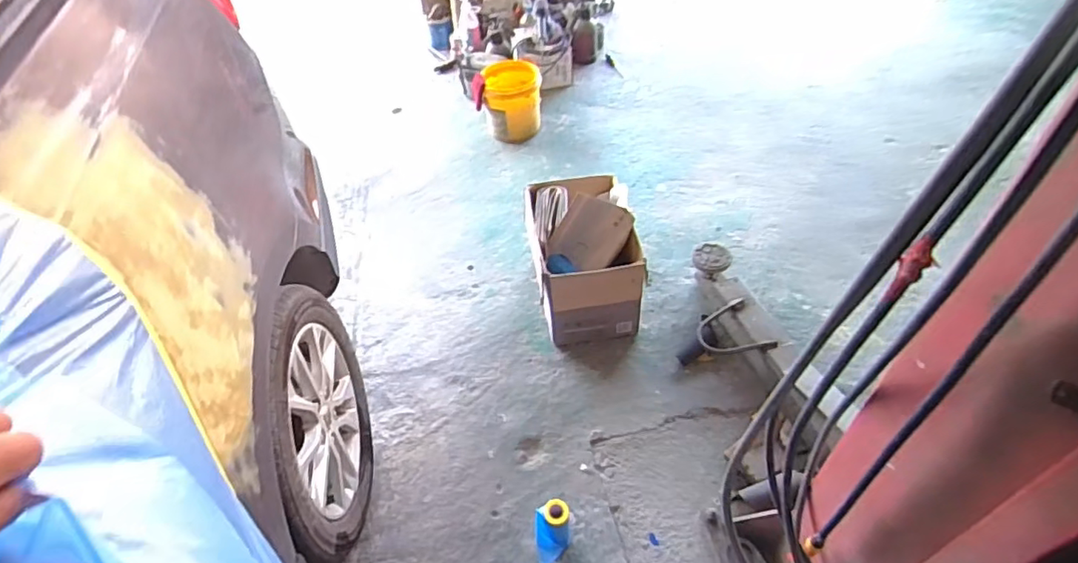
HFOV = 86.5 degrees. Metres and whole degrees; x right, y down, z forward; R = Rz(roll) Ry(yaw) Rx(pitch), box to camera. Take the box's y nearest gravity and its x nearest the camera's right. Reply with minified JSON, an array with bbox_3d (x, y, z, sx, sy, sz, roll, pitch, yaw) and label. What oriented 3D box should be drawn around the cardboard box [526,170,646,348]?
[{"bbox_3d":[0.133,-0.099,1.783,0.311,0.317,0.473,-6,47,-1],"label":"cardboard box"}]

